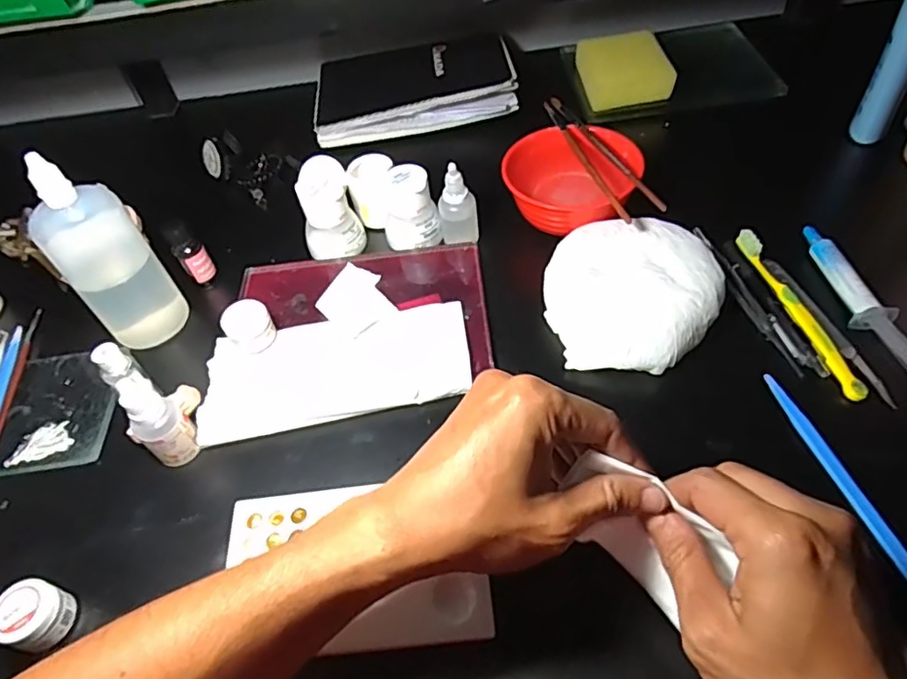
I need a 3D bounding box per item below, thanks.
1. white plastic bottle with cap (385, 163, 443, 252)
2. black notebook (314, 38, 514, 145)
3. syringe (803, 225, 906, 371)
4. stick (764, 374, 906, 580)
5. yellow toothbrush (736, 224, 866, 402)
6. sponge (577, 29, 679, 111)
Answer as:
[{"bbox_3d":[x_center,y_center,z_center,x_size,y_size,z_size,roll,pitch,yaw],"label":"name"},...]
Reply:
[{"bbox_3d":[-0.037,-0.112,0.504,0.046,0.056,0.046,-10,52,-1],"label":"white plastic bottle with cap"},{"bbox_3d":[-0.050,-0.282,0.655,0.220,0.044,0.144,-8,52,0],"label":"black notebook"},{"bbox_3d":[0.284,-0.022,0.411,0.022,0.014,0.168,-10,52,-1],"label":"syringe"},{"bbox_3d":[0.226,0.077,0.355,0.013,0.007,0.140,-14,52,-5],"label":"stick"},{"bbox_3d":[0.243,-0.024,0.425,0.015,0.008,0.154,-11,52,-2],"label":"yellow toothbrush"},{"bbox_3d":[0.177,-0.283,0.628,0.084,0.032,0.097,-5,52,2],"label":"sponge"}]

